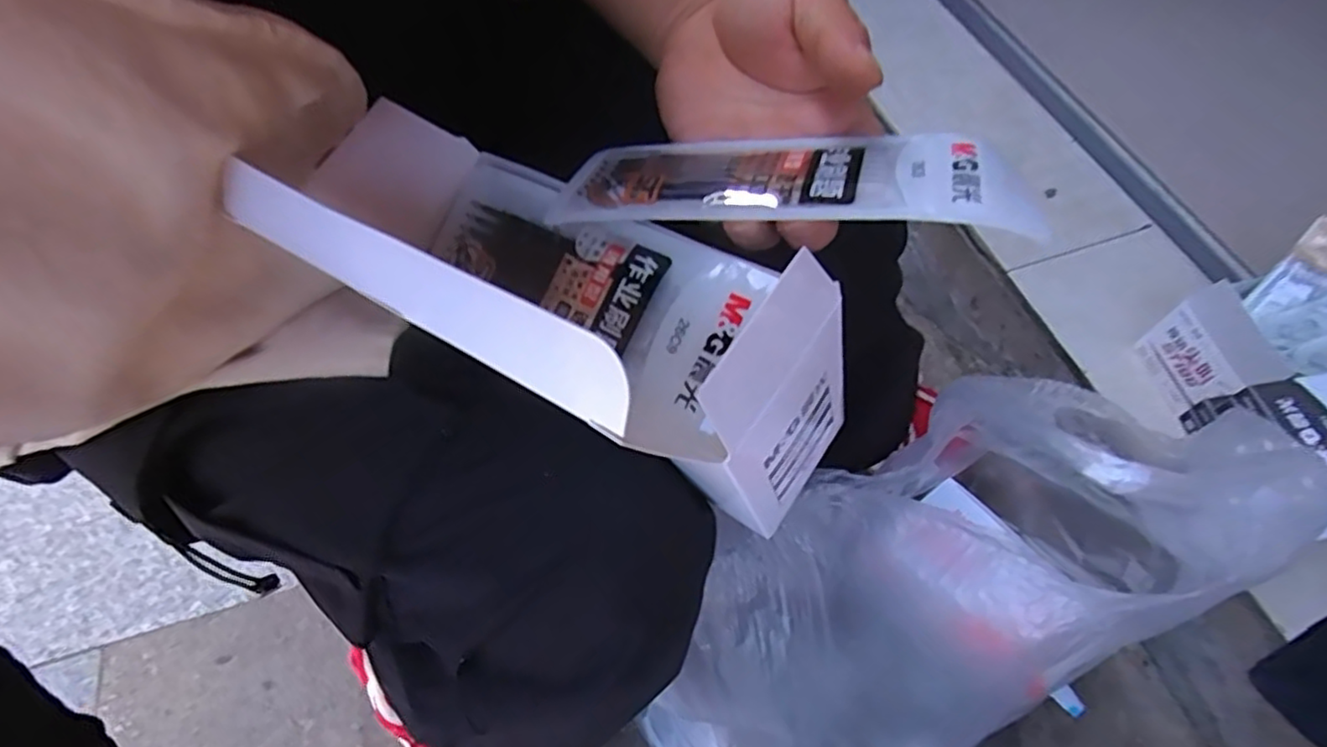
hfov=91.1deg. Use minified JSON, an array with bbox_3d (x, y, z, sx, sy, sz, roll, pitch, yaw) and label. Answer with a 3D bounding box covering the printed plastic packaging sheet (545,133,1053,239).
[{"bbox_3d":[0.041,-0.072,0.235,0.165,0.007,0.058,7,45,20],"label":"printed plastic packaging sheet"}]

